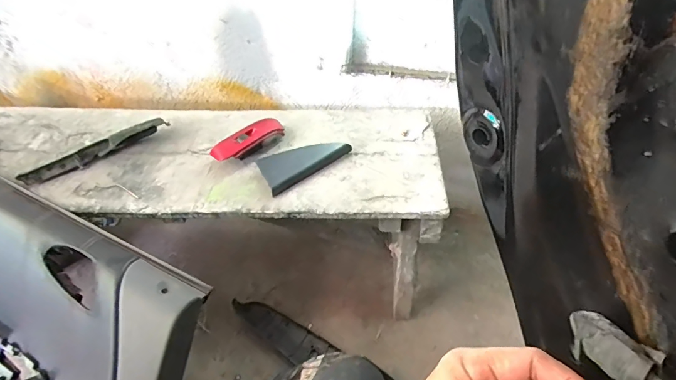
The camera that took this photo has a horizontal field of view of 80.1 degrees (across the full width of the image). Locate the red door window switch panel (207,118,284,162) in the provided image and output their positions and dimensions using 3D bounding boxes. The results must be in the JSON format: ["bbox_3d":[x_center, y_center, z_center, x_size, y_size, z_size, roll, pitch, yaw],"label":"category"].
[{"bbox_3d":[-0.182,-0.100,0.828,0.153,0.039,0.059,-33,54,-30],"label":"red door window switch panel"}]

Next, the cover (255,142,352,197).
[{"bbox_3d":[-0.071,-0.063,0.791,0.176,0.022,0.090,-28,52,-27],"label":"cover"}]

